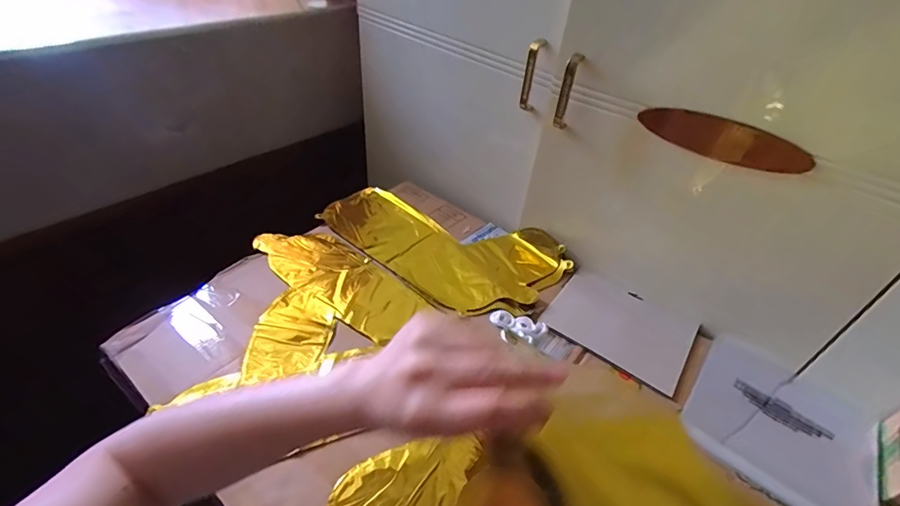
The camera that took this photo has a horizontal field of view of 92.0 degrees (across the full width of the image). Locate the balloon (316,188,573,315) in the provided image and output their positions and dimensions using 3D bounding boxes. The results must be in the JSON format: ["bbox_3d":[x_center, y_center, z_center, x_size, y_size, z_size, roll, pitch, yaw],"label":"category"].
[{"bbox_3d":[-0.015,-0.025,0.755,0.396,0.032,0.227,31,46,26],"label":"balloon"}]

